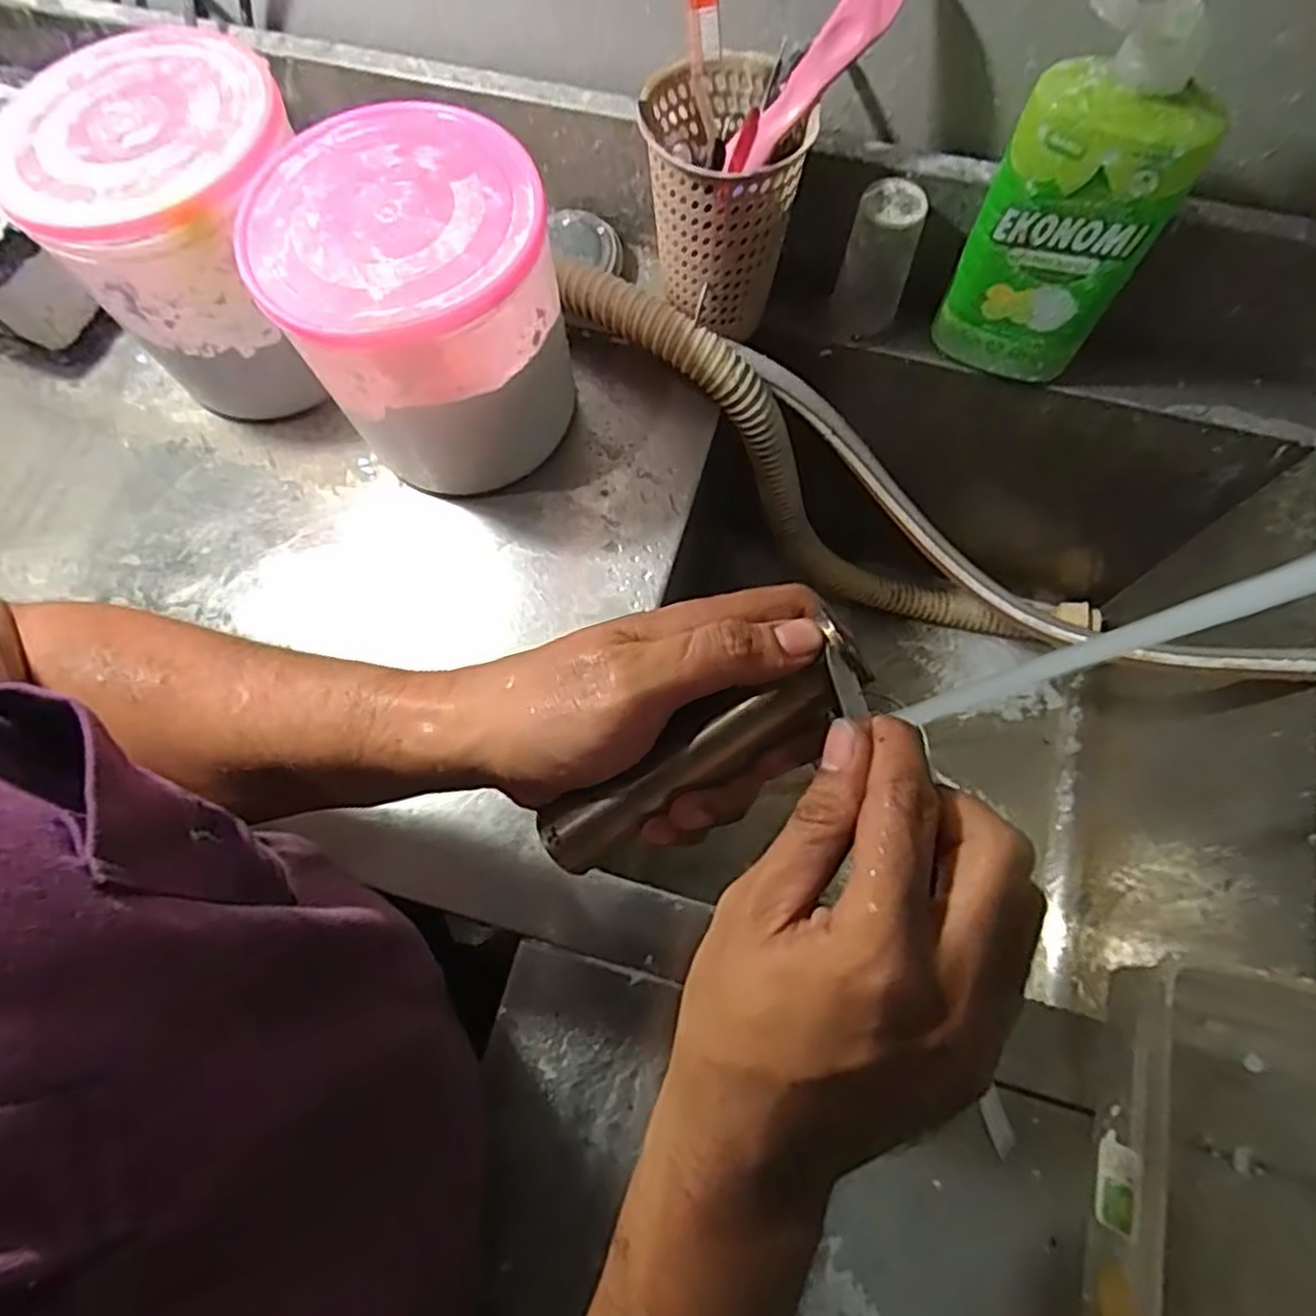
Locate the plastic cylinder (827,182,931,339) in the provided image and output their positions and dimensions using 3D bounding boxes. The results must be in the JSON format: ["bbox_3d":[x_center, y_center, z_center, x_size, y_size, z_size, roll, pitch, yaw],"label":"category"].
[{"bbox_3d":[0.145,-0.261,0.510,0.045,0.092,0.037,11,71,5],"label":"plastic cylinder"}]

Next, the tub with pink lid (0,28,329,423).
[{"bbox_3d":[-0.283,-0.254,0.492,0.149,0.174,0.151,0,70,1],"label":"tub with pink lid"}]

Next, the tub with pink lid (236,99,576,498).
[{"bbox_3d":[-0.134,-0.195,0.466,0.149,0.170,0.144,0,70,1],"label":"tub with pink lid"}]

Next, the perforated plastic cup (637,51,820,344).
[{"bbox_3d":[0.042,-0.281,0.495,0.093,0.146,0.092,0,70,1],"label":"perforated plastic cup"}]

